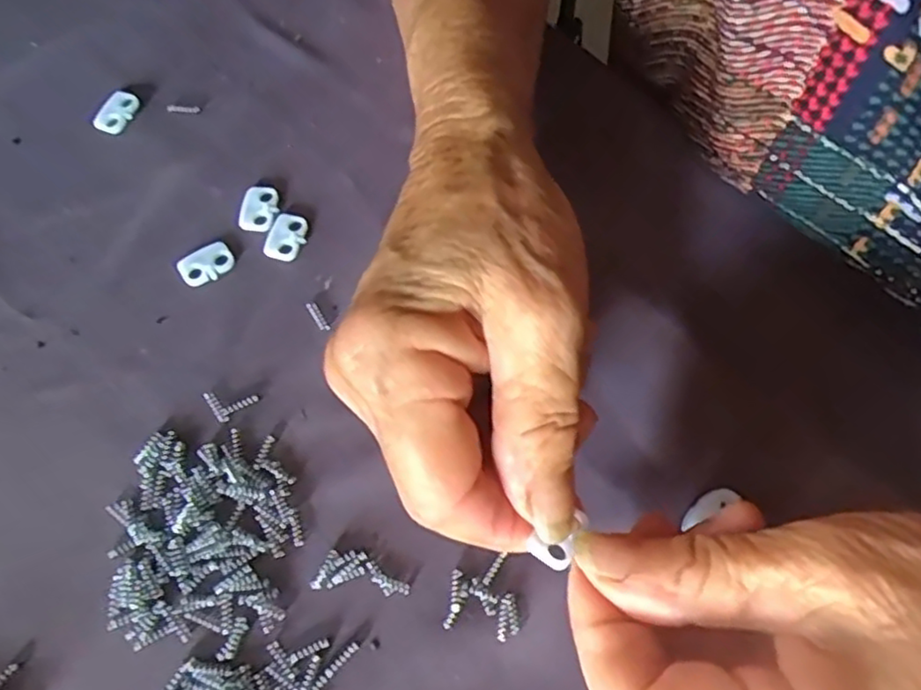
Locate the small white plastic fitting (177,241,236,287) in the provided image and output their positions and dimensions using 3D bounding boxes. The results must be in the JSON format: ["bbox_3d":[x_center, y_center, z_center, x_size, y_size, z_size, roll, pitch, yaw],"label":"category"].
[{"bbox_3d":[-0.091,-0.029,0.243,0.019,0.004,0.012,-34,71,-14],"label":"small white plastic fitting"}]

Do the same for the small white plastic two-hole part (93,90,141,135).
[{"bbox_3d":[-0.134,-0.091,0.264,0.009,0.006,0.018,29,70,11],"label":"small white plastic two-hole part"}]

